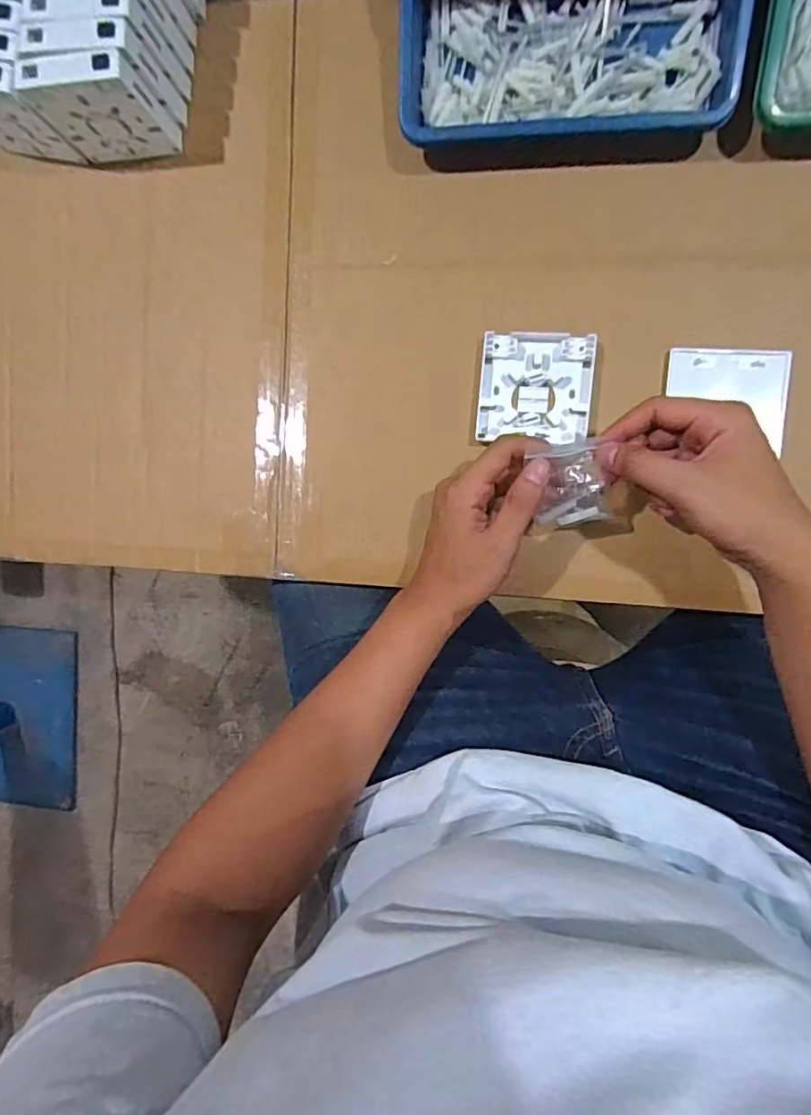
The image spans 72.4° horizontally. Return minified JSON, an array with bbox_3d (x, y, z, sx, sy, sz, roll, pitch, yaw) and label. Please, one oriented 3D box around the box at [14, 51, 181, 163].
[{"bbox_3d":[-0.241,-0.358,0.446,0.089,0.086,0.022,0,93,9],"label":"box"}]

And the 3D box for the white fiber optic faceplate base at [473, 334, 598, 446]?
[{"bbox_3d":[0.104,-0.135,0.443,0.086,0.013,0.082,4,94,9],"label":"white fiber optic faceplate base"}]

